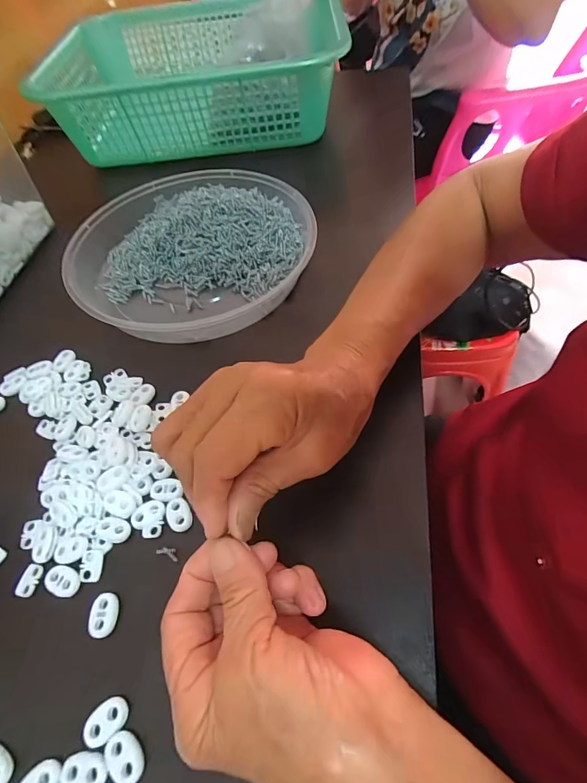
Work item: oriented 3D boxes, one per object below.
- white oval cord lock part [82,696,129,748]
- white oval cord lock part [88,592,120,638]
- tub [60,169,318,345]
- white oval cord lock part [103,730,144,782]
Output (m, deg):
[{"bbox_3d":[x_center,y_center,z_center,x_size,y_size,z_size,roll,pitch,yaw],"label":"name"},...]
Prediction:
[{"bbox_3d":[-0.097,0.169,0.197,0.023,0.004,0.015,-40,62,-19],"label":"white oval cord lock part"},{"bbox_3d":[-0.111,0.131,0.227,0.015,0.004,0.023,-10,57,-1],"label":"white oval cord lock part"},{"bbox_3d":[-0.103,-0.141,0.375,0.235,0.052,0.224,-3,57,4],"label":"tub"},{"bbox_3d":[-0.084,0.180,0.189,0.014,0.004,0.023,-41,62,-19],"label":"white oval cord lock part"}]

